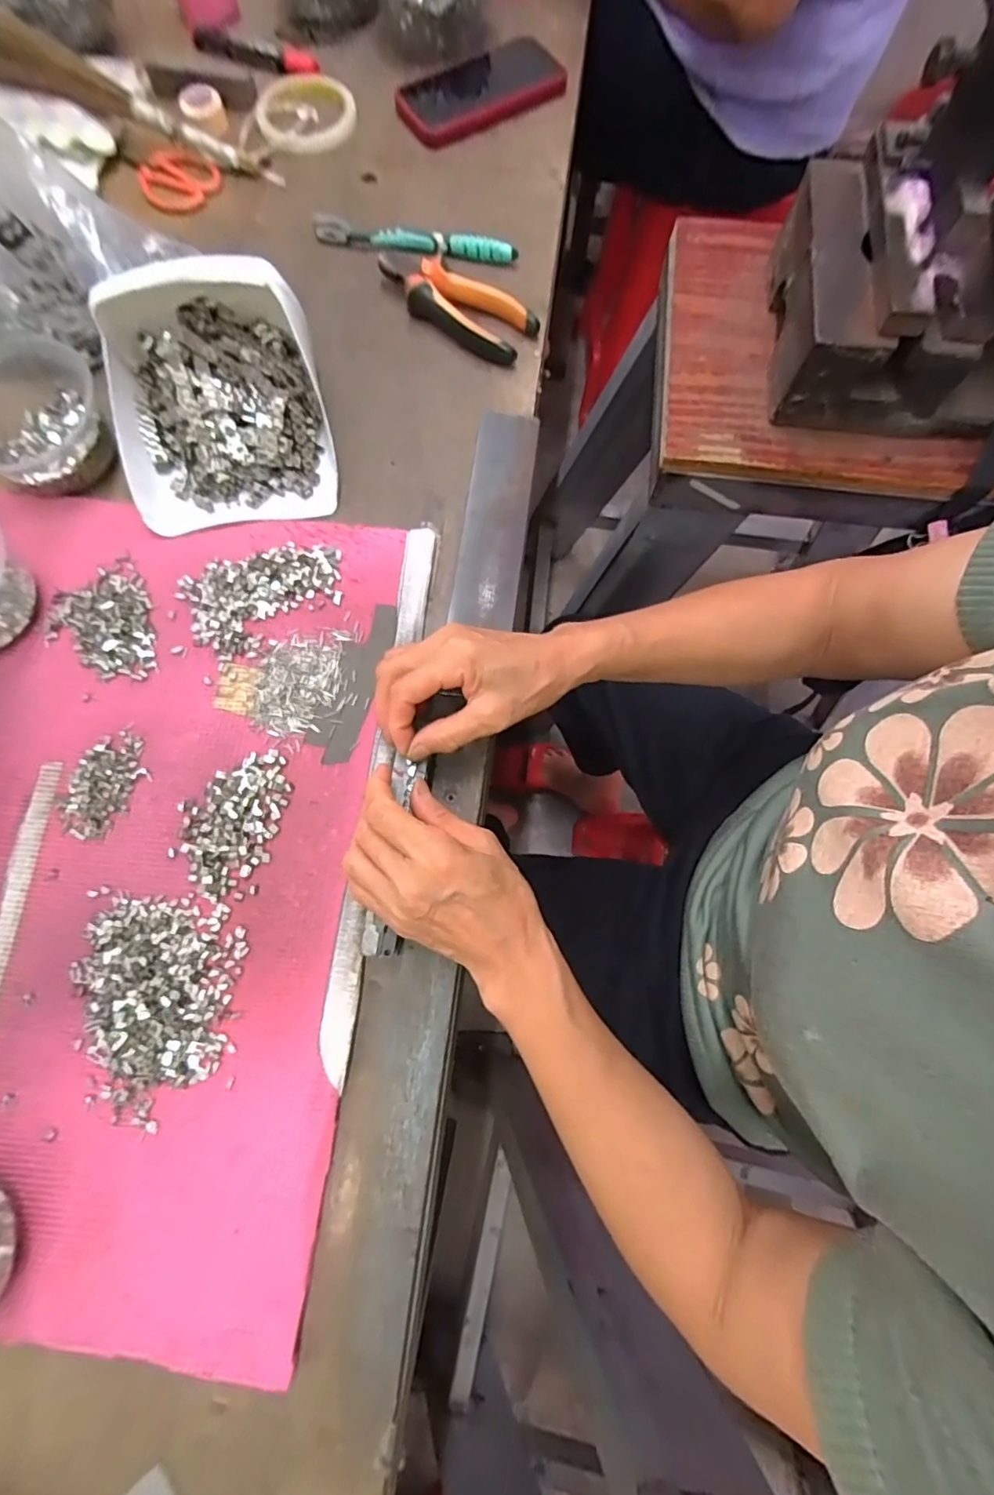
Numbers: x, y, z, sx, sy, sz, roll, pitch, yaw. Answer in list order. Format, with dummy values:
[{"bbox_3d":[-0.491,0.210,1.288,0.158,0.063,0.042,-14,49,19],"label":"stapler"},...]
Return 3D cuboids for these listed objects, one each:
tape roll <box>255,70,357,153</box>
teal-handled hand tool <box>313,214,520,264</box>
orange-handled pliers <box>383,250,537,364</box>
[{"bbox_3d":[-0.190,-0.627,0.550,0.095,0.011,0.099,0,75,1],"label":"tape roll"},{"bbox_3d":[-0.076,-0.462,0.511,0.187,0.024,0.013,10,75,4],"label":"teal-handled hand tool"},{"bbox_3d":[-0.042,-0.387,0.489,0.152,0.027,0.055,30,77,8],"label":"orange-handled pliers"}]

